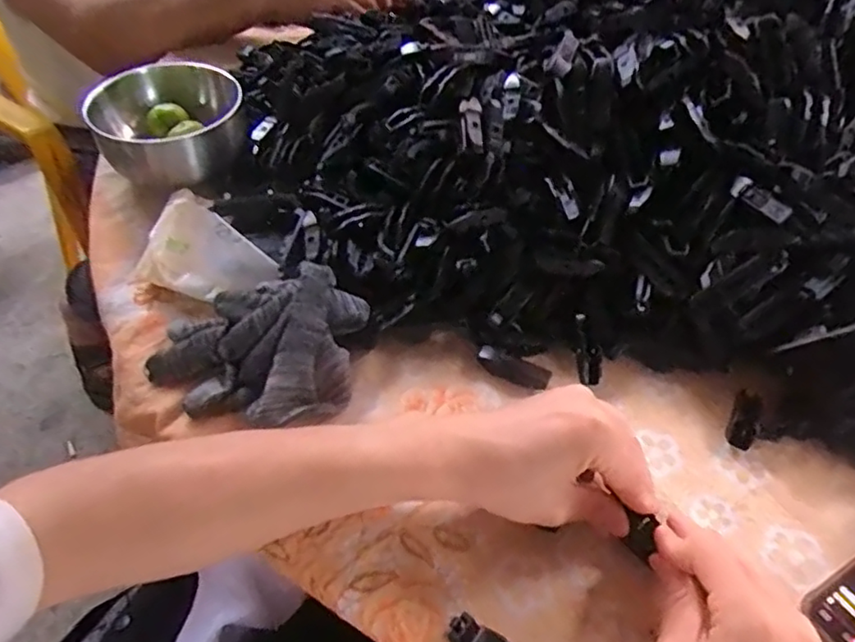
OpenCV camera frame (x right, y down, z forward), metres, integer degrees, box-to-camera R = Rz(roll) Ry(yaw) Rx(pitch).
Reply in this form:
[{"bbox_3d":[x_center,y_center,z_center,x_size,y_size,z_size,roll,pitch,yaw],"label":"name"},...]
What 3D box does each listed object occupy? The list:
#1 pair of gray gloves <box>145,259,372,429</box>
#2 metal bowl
[{"bbox_3d":[-0.116,0.011,0.406,0.129,0.051,0.105,9,51,6],"label":"pair of gray gloves"},{"bbox_3d":[-0.219,-0.165,0.520,0.117,0.071,0.122,1,50,-1],"label":"metal bowl"}]

